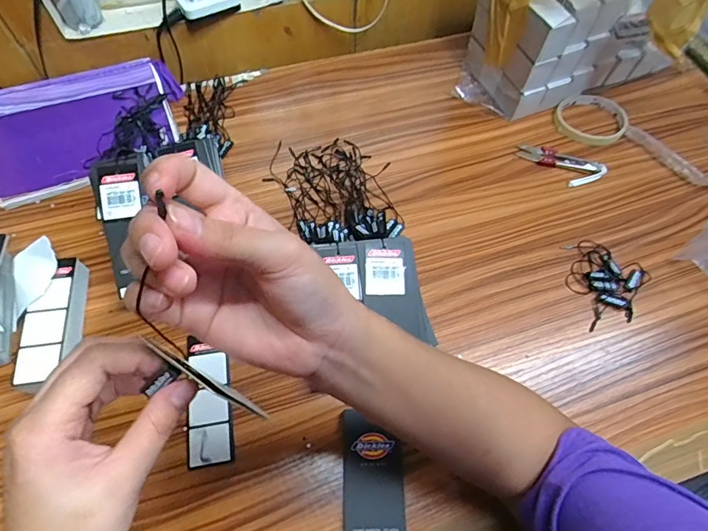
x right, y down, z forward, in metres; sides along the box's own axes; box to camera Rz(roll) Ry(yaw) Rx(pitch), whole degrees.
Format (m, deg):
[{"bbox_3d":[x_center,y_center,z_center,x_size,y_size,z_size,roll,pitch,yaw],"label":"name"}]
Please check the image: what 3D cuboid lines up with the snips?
[{"bbox_3d":[0.251,-0.126,0.541,0.100,0.011,0.039,30,65,12],"label":"snips"}]

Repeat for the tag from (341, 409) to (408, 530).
[{"bbox_3d":[0.017,0.179,0.372,0.050,0.008,0.105,-2,65,-2],"label":"tag"}]

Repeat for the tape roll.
[{"bbox_3d":[0.305,-0.191,0.571,0.083,0.016,0.083,1,62,-2],"label":"tape roll"}]

